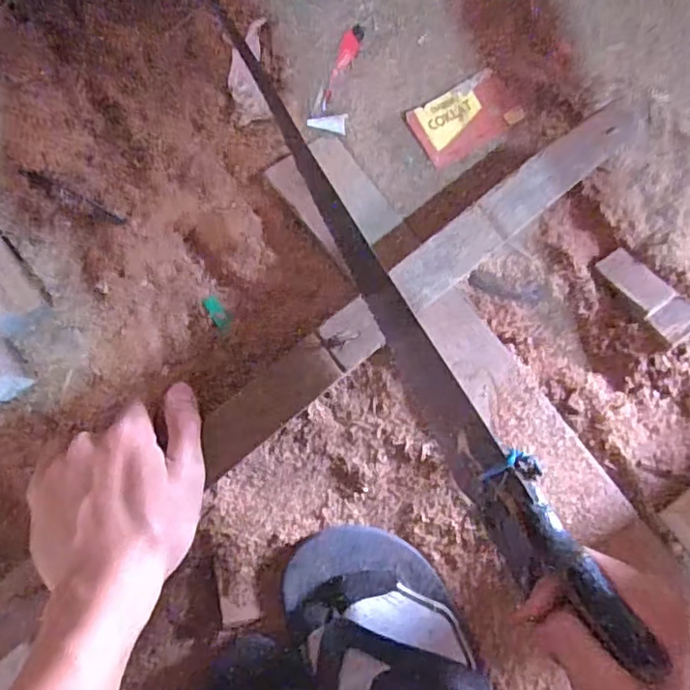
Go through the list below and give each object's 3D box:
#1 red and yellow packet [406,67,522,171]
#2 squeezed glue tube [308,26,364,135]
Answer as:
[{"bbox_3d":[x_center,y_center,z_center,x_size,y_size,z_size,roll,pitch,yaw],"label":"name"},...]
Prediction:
[{"bbox_3d":[0.101,-0.188,0.502,0.092,0.011,0.053,-33,85,-6],"label":"red and yellow packet"},{"bbox_3d":[0.001,-0.213,0.491,0.029,0.012,0.094,21,82,1],"label":"squeezed glue tube"}]

